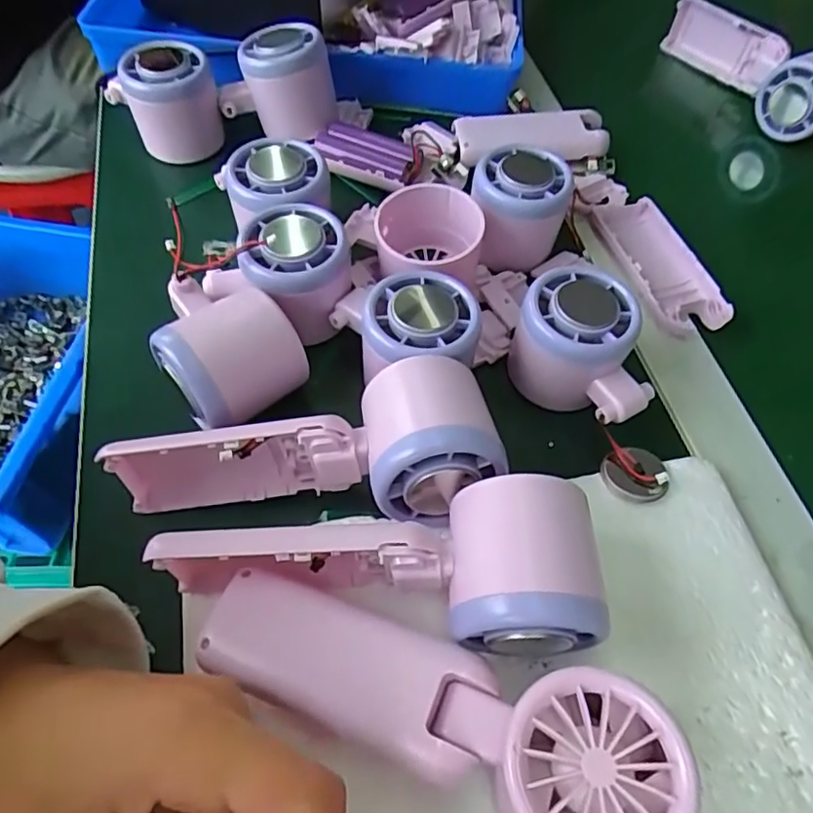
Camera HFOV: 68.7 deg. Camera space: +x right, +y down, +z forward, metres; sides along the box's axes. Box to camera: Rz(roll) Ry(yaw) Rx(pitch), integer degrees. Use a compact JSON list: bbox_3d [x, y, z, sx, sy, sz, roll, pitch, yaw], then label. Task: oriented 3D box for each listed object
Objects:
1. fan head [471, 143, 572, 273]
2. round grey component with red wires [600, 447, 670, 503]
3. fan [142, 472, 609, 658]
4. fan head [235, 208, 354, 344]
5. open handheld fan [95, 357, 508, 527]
[{"bbox_3d":[0.064,-0.116,0.346,0.054,0.045,0.062,5,58,1],"label":"fan head"},{"bbox_3d":[0.106,0.031,0.277,0.024,0.011,0.027,-12,59,-10],"label":"round grey component with red wires"},{"bbox_3d":[-0.014,0.061,0.225,0.167,0.056,0.060,-5,57,10],"label":"fan"},{"bbox_3d":[-0.057,-0.071,0.309,0.054,0.050,0.053,-1,58,-3],"label":"fan head"},{"bbox_3d":[-0.041,0.024,0.264,0.161,0.069,0.062,-11,58,9],"label":"open handheld fan"}]

